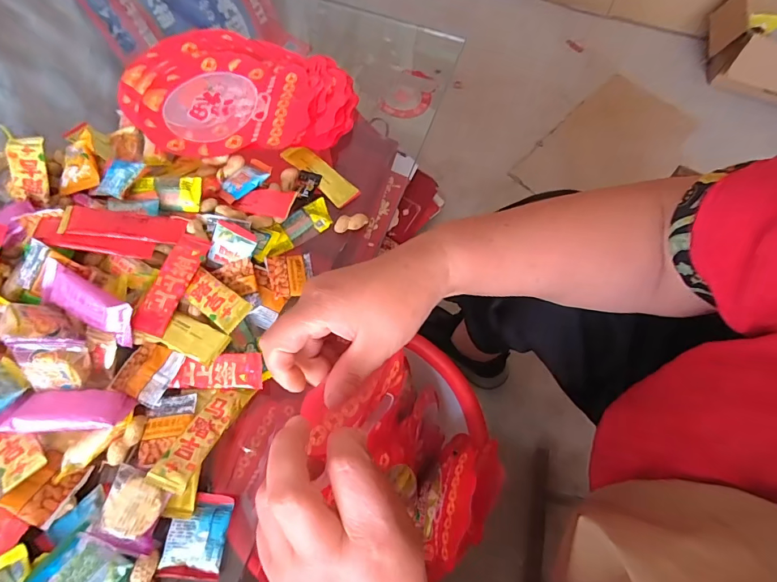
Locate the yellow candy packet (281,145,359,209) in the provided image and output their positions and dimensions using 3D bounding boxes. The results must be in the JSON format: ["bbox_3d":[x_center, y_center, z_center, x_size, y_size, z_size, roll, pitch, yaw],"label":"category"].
[{"bbox_3d":[-0.083,-0.140,0.484,0.105,0.017,0.030,40,71,14],"label":"yellow candy packet"}]

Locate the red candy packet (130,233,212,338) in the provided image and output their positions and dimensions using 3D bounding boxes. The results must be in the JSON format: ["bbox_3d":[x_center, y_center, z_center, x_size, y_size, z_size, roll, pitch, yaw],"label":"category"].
[{"bbox_3d":[-0.207,-0.009,0.391,0.032,0.007,0.106,16,67,5],"label":"red candy packet"}]

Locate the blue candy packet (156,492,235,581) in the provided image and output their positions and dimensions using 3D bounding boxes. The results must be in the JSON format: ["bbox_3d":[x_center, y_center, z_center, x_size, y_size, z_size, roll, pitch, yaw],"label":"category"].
[{"bbox_3d":[-0.152,0.194,0.325,0.045,0.009,0.058,5,66,0],"label":"blue candy packet"}]

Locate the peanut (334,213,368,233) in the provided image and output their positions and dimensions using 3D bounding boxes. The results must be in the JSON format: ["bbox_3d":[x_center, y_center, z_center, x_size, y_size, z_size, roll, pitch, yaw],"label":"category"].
[{"bbox_3d":[-0.042,-0.077,0.456,0.039,0.012,0.015,-16,68,-9],"label":"peanut"}]

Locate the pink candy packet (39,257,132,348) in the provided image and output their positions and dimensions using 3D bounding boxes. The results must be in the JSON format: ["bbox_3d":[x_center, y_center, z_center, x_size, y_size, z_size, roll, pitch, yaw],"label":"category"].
[{"bbox_3d":[-0.274,0.012,0.370,0.096,0.017,0.043,26,103,8],"label":"pink candy packet"}]

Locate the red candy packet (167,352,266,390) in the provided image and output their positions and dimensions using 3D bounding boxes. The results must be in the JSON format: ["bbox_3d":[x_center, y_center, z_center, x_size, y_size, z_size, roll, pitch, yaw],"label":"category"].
[{"bbox_3d":[-0.156,0.074,0.373,0.082,0.005,0.031,-2,88,3],"label":"red candy packet"}]

